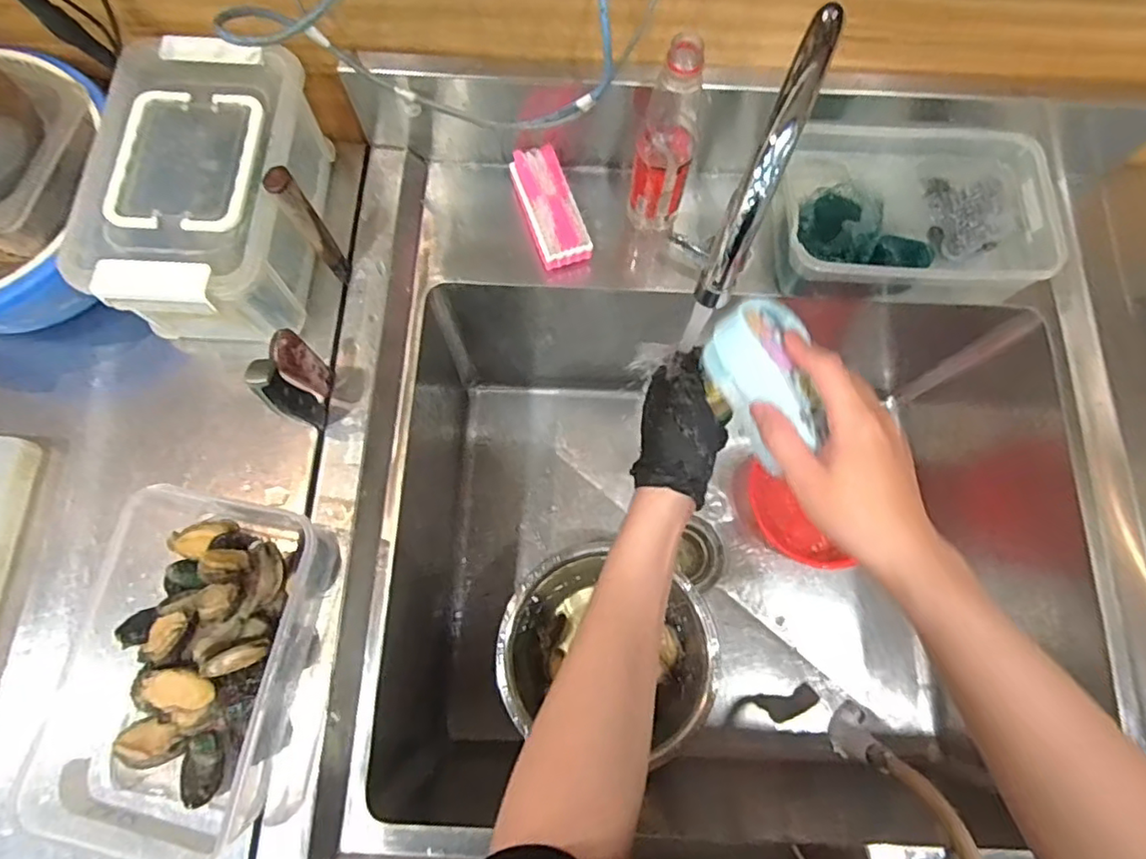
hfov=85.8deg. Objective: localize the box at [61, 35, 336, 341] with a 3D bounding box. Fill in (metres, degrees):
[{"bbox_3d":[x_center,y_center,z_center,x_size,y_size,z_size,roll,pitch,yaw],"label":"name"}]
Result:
[{"bbox_3d":[-0.337,-0.210,0.602,0.171,0.149,0.265,-5,74,-2],"label":"box"}]

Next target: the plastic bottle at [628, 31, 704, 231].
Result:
[{"bbox_3d":[0.086,-0.263,0.574,0.054,0.201,0.050,13,74,3],"label":"plastic bottle"}]

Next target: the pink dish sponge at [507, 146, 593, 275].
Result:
[{"bbox_3d":[-0.025,-0.238,0.654,0.055,0.032,0.128,-16,74,-6],"label":"pink dish sponge"}]

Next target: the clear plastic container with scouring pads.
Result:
[{"bbox_3d":[0.348,-0.222,0.637,0.281,0.072,0.195,-5,74,-2],"label":"clear plastic container with scouring pads"}]

